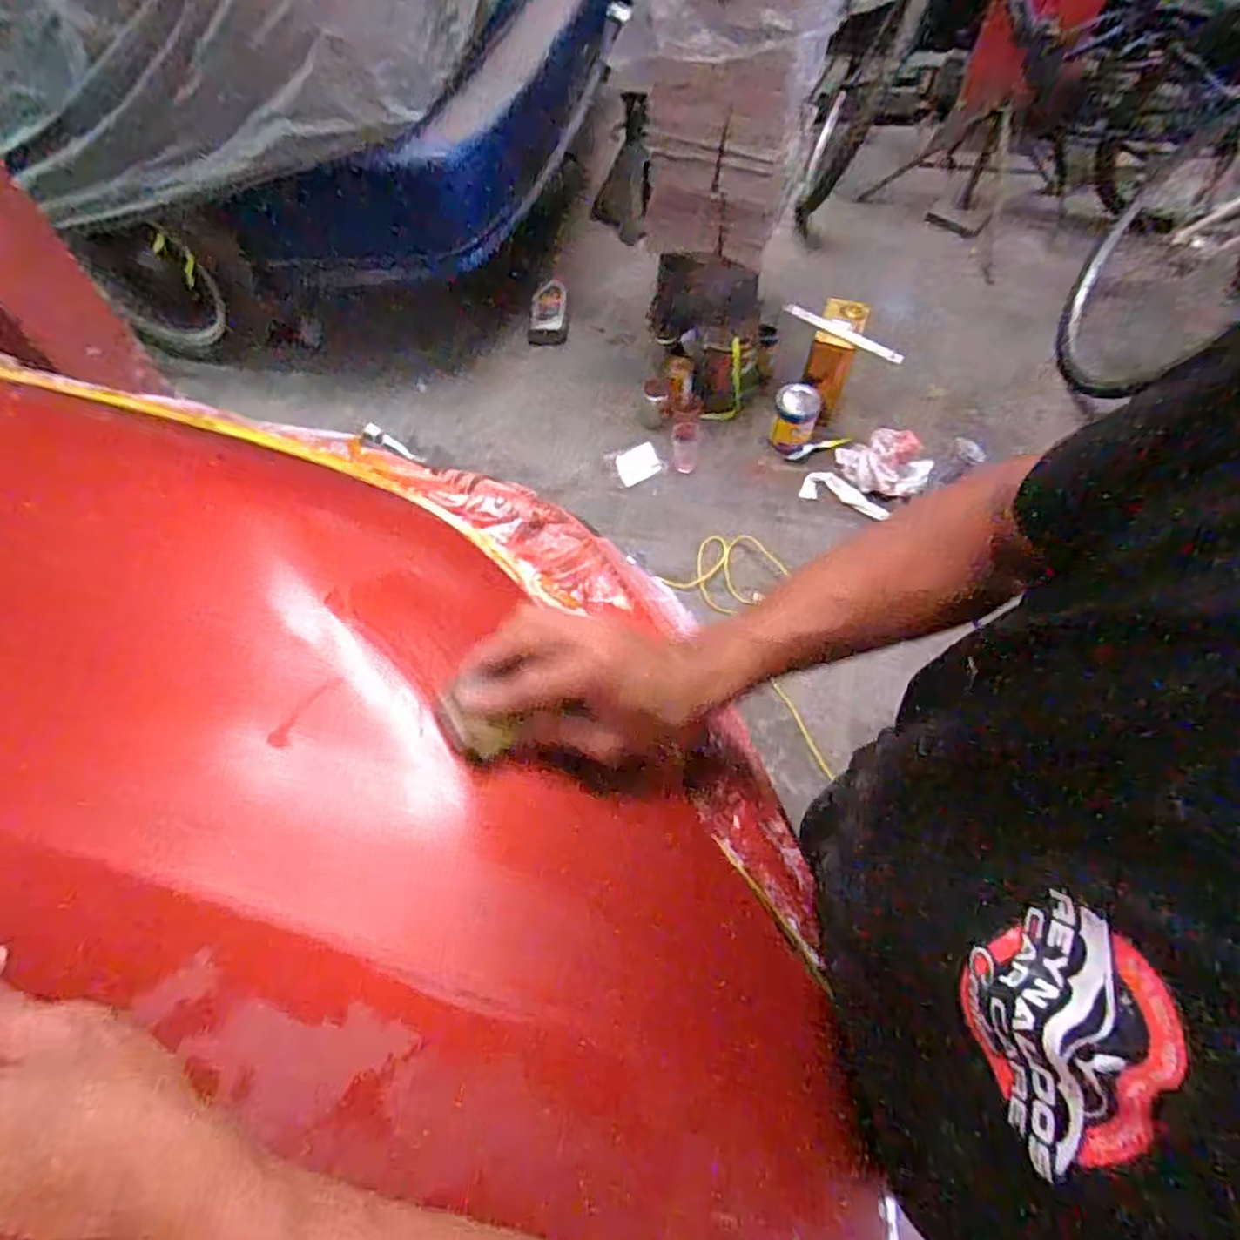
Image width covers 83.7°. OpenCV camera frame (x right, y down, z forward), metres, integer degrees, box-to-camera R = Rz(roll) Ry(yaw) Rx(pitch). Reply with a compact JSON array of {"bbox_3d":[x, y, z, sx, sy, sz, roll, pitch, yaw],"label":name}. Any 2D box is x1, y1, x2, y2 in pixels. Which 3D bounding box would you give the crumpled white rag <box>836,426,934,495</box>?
[{"bbox_3d":[0.645,-0.395,1.679,0.222,0.120,0.091,17,62,11],"label":"crumpled white rag"}]

